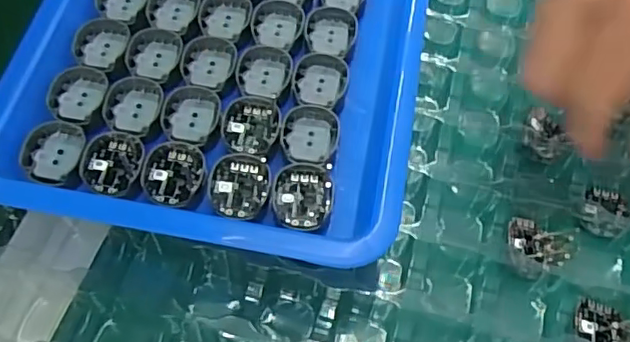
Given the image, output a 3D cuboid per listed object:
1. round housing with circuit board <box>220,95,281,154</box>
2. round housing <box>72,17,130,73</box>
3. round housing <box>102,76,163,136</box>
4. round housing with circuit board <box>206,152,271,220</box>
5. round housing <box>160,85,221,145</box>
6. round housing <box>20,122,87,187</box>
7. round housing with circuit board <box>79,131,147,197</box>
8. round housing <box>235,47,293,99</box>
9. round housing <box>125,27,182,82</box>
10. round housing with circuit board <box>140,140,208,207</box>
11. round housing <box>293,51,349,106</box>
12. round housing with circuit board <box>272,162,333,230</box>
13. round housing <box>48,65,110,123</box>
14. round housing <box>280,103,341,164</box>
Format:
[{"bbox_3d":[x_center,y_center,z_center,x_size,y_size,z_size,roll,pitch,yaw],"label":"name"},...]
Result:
[{"bbox_3d":[-0.028,-0.021,0.259,0.025,0.006,0.029,2,63,2],"label":"round housing with circuit board"},{"bbox_3d":[-0.102,-0.060,0.278,0.023,0.005,0.030,11,63,6],"label":"round housing"},{"bbox_3d":[-0.082,-0.029,0.265,0.024,0.005,0.029,7,63,4],"label":"round housing"},{"bbox_3d":[-0.031,0.006,0.243,0.024,0.006,0.029,8,63,5],"label":"round housing with circuit board"},{"bbox_3d":[-0.055,-0.024,0.262,0.025,0.005,0.028,5,63,3],"label":"round housing"},{"bbox_3d":[-0.112,-0.009,0.250,0.024,0.007,0.028,7,63,4],"label":"round housing"},{"bbox_3d":[-0.085,-0.003,0.247,0.025,0.004,0.029,-4,63,-2],"label":"round housing with circuit board"},{"bbox_3d":[-0.024,-0.046,0.275,0.025,0.006,0.028,17,64,9],"label":"round housing"},{"bbox_3d":[-0.077,-0.056,0.278,0.024,0.006,0.030,7,63,4],"label":"round housing"},{"bbox_3d":[-0.059,0.000,0.246,0.025,0.004,0.029,8,63,5],"label":"round housing with circuit board"},{"bbox_3d":[0.002,-0.043,0.273,0.025,0.004,0.029,4,63,3],"label":"round housing"},{"bbox_3d":[-0.005,0.011,0.246,0.024,0.007,0.030,4,63,3],"label":"round housing with circuit board"},{"bbox_3d":[-0.107,-0.035,0.263,0.023,0.006,0.029,6,63,4],"label":"round housing"},{"bbox_3d":[-0.002,-0.016,0.260,0.025,0.004,0.028,11,63,6],"label":"round housing"}]

